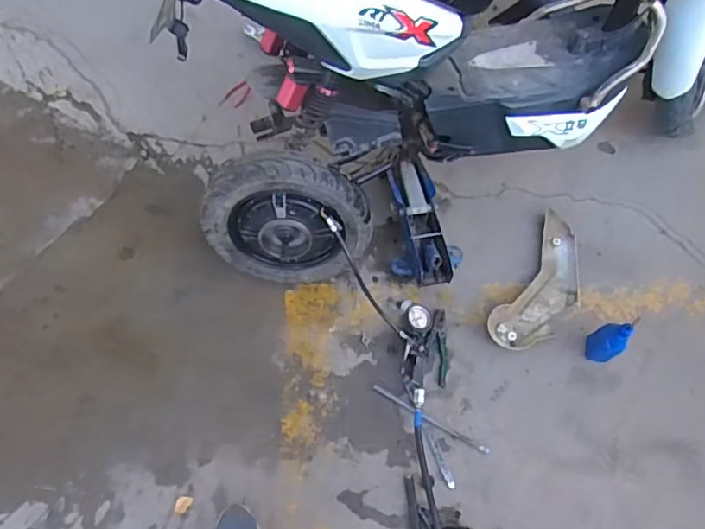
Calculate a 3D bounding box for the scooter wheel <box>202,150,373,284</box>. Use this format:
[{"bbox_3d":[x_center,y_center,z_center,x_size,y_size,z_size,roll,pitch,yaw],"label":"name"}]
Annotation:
[{"bbox_3d":[-0.148,-0.086,1.336,0.378,0.385,0.086,2,48,0],"label":"scooter wheel"}]

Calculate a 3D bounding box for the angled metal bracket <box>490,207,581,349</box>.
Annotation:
[{"bbox_3d":[0.497,0.059,1.504,0.171,0.044,0.392,32,70,9],"label":"angled metal bracket"}]

